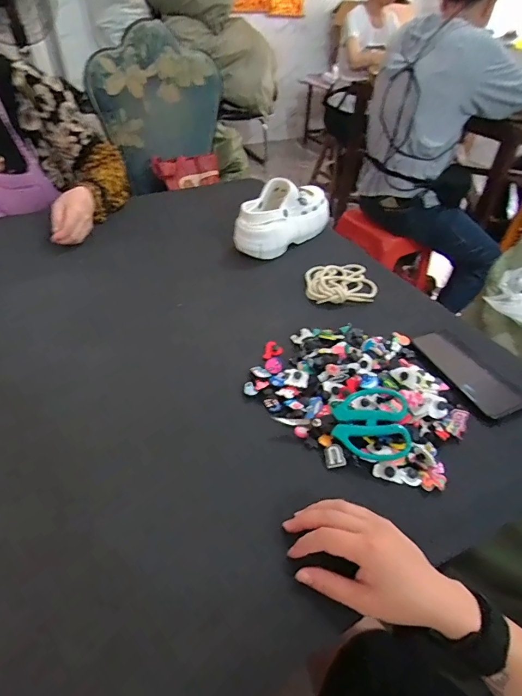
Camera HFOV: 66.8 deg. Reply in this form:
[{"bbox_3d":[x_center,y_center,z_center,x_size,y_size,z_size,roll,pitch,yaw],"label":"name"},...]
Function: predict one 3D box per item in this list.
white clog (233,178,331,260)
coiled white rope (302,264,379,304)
[{"bbox_3d":[0.044,-0.276,0.817,0.099,0.101,0.226,33,50,29],"label":"white clog"},{"bbox_3d":[0.143,-0.117,0.715,0.121,0.023,0.106,0,42,-3],"label":"coiled white rope"}]

